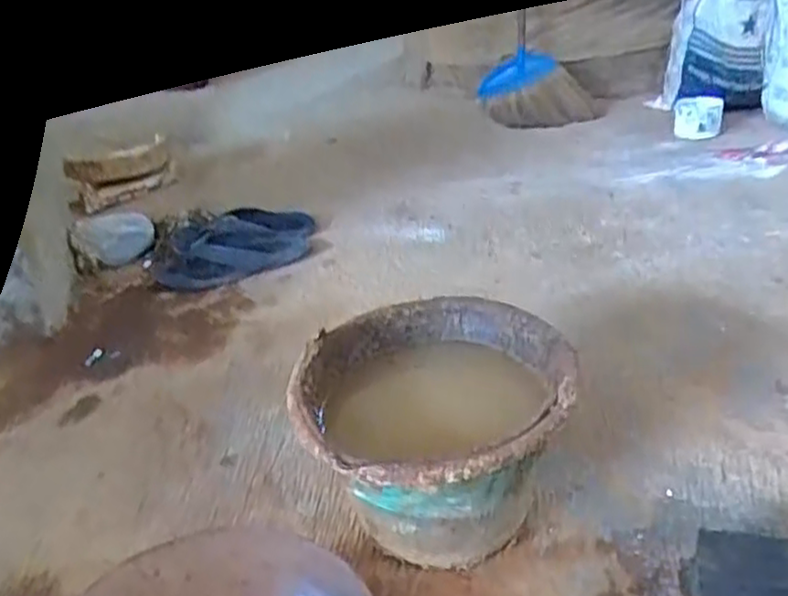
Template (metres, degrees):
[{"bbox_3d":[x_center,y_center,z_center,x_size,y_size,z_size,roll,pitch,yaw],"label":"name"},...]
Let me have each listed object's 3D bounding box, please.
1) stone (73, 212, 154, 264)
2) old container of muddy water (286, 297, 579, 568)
[{"bbox_3d":[-0.531,-0.108,1.378,0.141,0.093,0.075,-22,32,-25],"label":"stone"},{"bbox_3d":[0.042,0.135,0.682,0.239,0.169,0.253,4,30,18],"label":"old container of muddy water"}]

